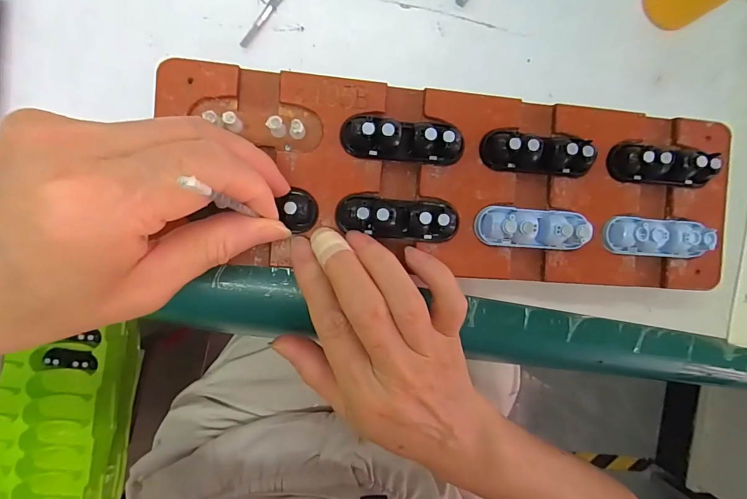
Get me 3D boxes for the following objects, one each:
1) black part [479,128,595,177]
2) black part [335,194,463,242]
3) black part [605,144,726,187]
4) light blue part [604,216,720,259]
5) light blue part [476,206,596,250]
[{"bbox_3d":[0.089,-0.051,0.197,0.060,0.016,0.020,3,91,-7],"label":"black part"},{"bbox_3d":[0.014,-0.016,0.189,0.063,0.015,0.021,4,91,-7],"label":"black part"},{"bbox_3d":[0.162,-0.046,0.205,0.059,0.016,0.018,5,91,-7],"label":"black part"},{"bbox_3d":[0.158,-0.007,0.206,0.056,0.015,0.020,3,92,-7],"label":"light blue part"},{"bbox_3d":[0.085,-0.011,0.197,0.057,0.015,0.021,3,91,-7],"label":"light blue part"}]

